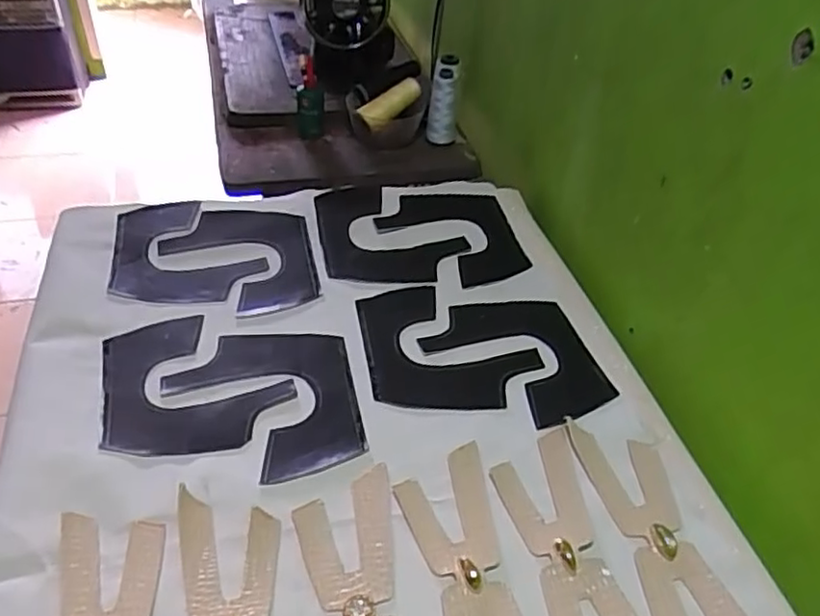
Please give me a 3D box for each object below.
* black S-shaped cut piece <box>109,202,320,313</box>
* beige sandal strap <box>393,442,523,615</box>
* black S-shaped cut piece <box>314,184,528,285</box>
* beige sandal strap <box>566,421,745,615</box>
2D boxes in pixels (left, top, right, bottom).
[{"bbox_3d":[-0.239,-0.064,0.799,0.231,0.011,0.194,-5,49,-11],"label":"black S-shaped cut piece"},{"bbox_3d":[0.048,0.211,0.504,0.076,0.008,0.232,-7,43,-12],"label":"beige sandal strap"},{"bbox_3d":[0.011,-0.097,0.849,0.258,0.014,0.178,-1,47,-3],"label":"black S-shaped cut piece"},{"bbox_3d":[0.208,0.194,0.541,0.074,0.007,0.229,-4,43,-9],"label":"beige sandal strap"}]

